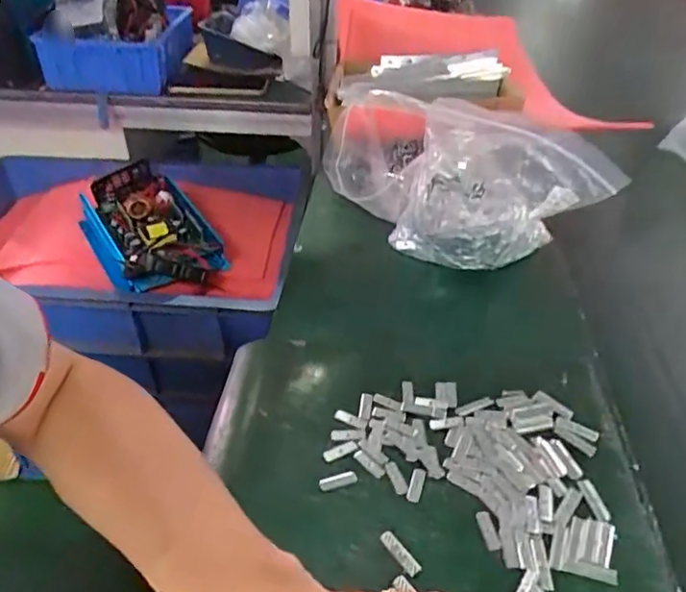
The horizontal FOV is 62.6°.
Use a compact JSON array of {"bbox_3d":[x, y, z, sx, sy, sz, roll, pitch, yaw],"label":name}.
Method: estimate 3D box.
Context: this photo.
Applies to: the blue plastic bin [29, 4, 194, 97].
[{"bbox_3d":[-0.364,-0.406,0.934,0.184,0.081,0.204,7,39,9],"label":"blue plastic bin"}]

